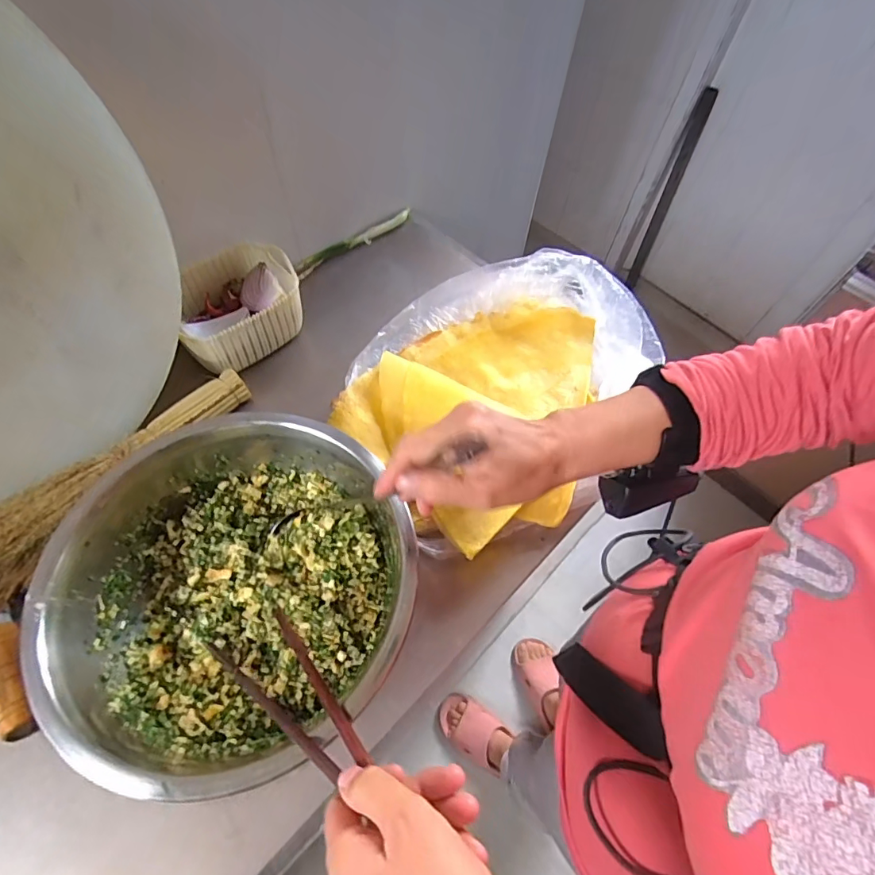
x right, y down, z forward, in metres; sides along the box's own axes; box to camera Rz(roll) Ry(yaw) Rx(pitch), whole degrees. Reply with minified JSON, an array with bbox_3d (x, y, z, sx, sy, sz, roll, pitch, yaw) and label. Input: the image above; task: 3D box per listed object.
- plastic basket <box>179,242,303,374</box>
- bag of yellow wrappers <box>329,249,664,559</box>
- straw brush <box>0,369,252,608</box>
[{"bbox_3d":[-0.242,-0.152,0.580,0.152,0.084,0.117,-40,70,-23],"label":"plastic basket"},{"bbox_3d":[0.067,-0.069,0.521,0.360,0.067,0.275,-40,70,-23],"label":"bag of yellow wrappers"},{"bbox_3d":[-0.342,0.052,0.454,0.076,0.049,0.370,38,64,17],"label":"straw brush"}]

